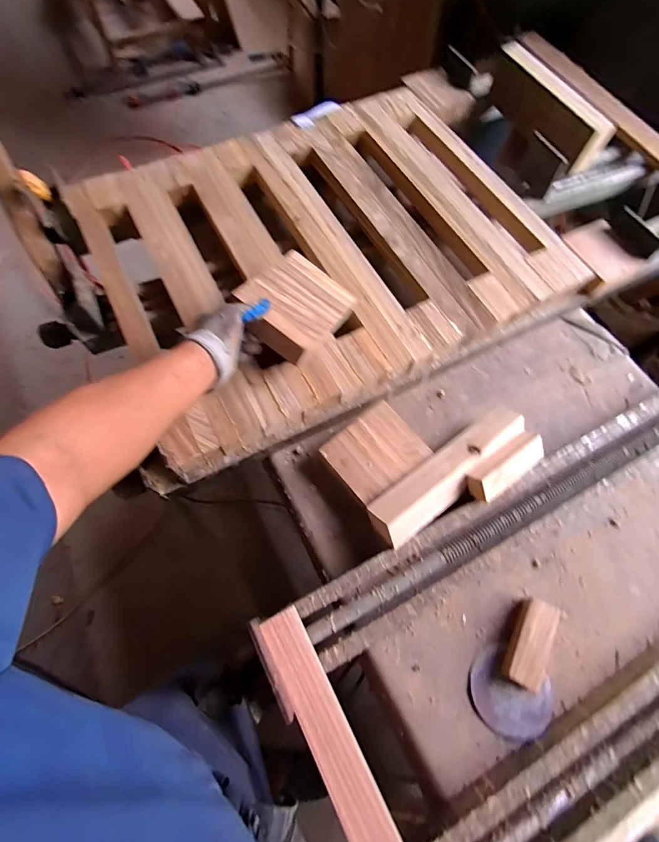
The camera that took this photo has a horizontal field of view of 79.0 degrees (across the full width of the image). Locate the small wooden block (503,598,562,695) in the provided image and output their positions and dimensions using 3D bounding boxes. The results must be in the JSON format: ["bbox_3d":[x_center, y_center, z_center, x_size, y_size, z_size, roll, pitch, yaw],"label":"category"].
[{"bbox_3d":[0.305,0.335,0.605,0.049,0.042,0.123,28,69,11],"label":"small wooden block"}]

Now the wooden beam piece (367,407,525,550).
[{"bbox_3d":[0.202,0.084,0.662,0.319,0.059,0.078,-36,72,-15],"label":"wooden beam piece"}]

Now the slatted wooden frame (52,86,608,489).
[{"bbox_3d":[-0.002,-0.382,0.848,0.880,0.067,0.699,-26,69,-12],"label":"slatted wooden frame"}]

